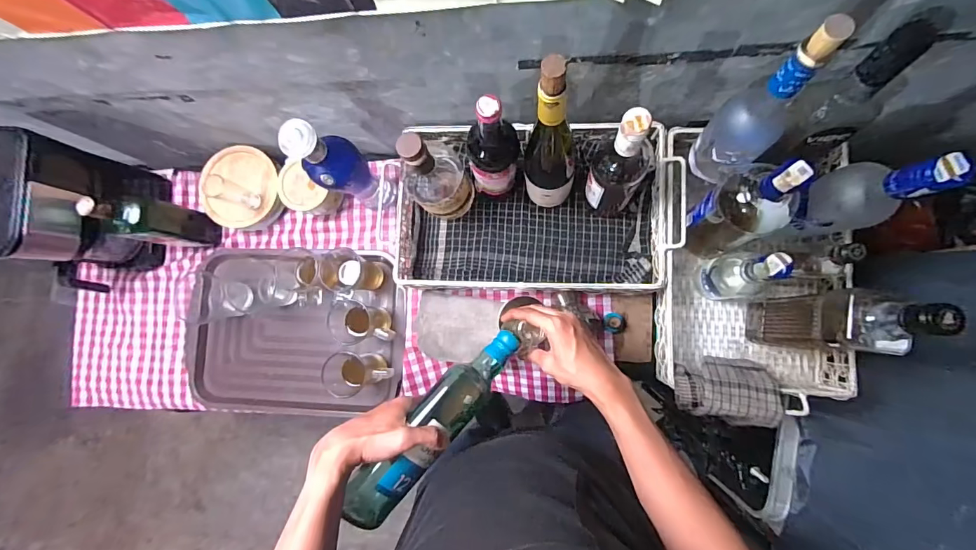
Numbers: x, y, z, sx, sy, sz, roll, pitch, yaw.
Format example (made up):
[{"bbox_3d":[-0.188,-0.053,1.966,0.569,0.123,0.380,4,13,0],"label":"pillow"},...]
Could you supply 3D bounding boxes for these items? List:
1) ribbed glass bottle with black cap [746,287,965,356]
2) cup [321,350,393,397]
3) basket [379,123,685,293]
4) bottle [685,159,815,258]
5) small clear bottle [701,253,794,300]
[{"bbox_3d":[0.415,0.058,0.514,0.065,0.290,0.069,2,84,8],"label":"ribbed glass bottle with black cap"},{"bbox_3d":[-0.210,0.158,0.718,0.098,0.107,0.071,-19,82,5],"label":"cup"},{"bbox_3d":[0.073,-0.104,0.683,0.424,0.084,0.249,1,84,8],"label":"basket"},{"bbox_3d":[0.328,-0.083,0.552,0.073,0.263,0.080,-23,82,5],"label":"bottle"},{"bbox_3d":[0.329,0.001,0.552,0.047,0.153,0.057,-9,83,7],"label":"small clear bottle"}]

